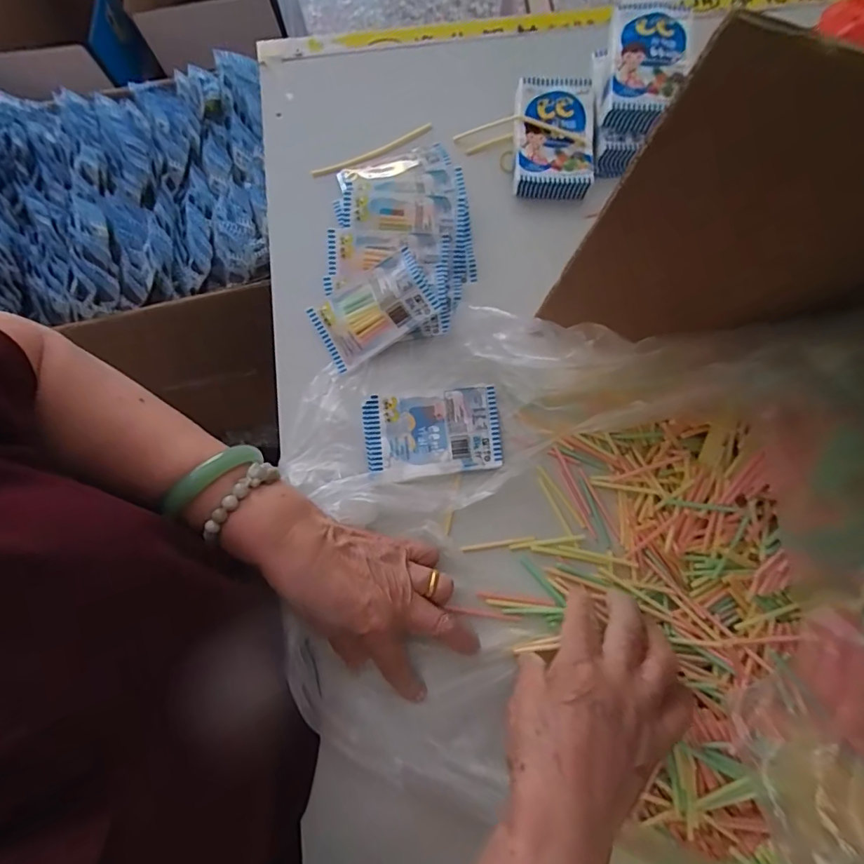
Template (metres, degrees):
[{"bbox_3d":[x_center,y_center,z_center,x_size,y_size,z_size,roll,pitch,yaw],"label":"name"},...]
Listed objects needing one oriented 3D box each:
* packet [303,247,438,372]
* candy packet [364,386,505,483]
[{"bbox_3d":[-0.051,-0.100,0.409,0.105,0.018,0.060,-27,91,17],"label":"packet"},{"bbox_3d":[0.001,0.001,0.401,0.109,0.008,0.069,-7,79,0],"label":"candy packet"}]

